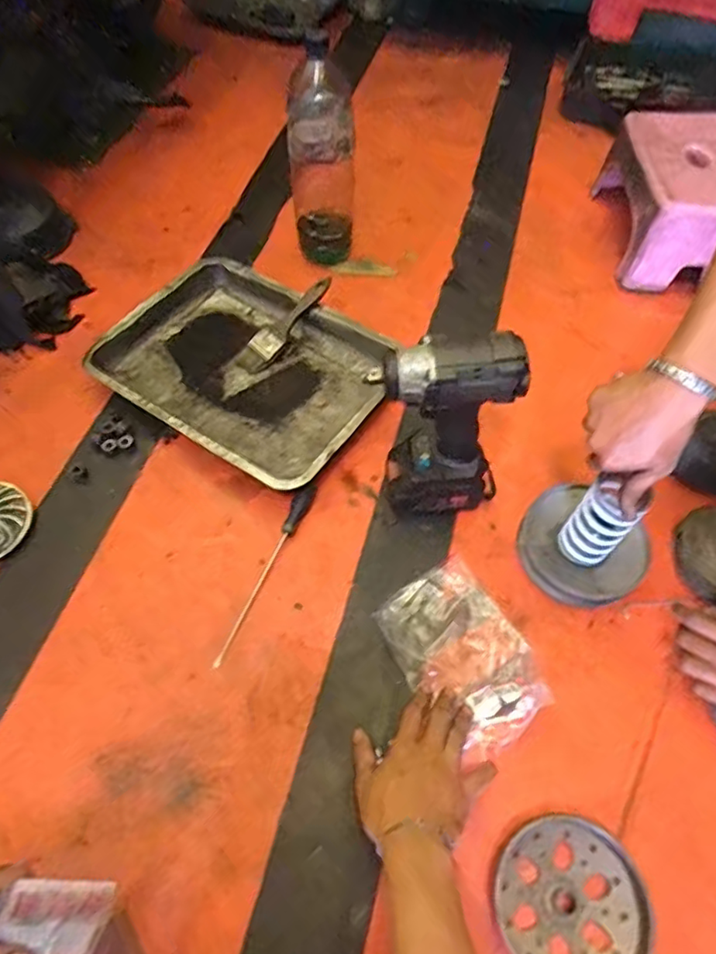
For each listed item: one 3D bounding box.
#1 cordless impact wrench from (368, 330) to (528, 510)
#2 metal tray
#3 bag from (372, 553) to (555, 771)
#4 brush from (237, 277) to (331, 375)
[{"bbox_3d":[0.090,-0.043,0.642,0.152,0.258,0.073,1,58,0],"label":"cordless impact wrench"},{"bbox_3d":[-0.153,-0.159,0.824,0.392,0.050,0.297,31,63,17],"label":"metal tray"},{"bbox_3d":[0.116,0.188,0.634,0.130,0.031,0.190,-26,62,-16],"label":"bag"},{"bbox_3d":[-0.107,-0.224,0.856,0.175,0.018,0.043,-46,67,1],"label":"brush"}]

